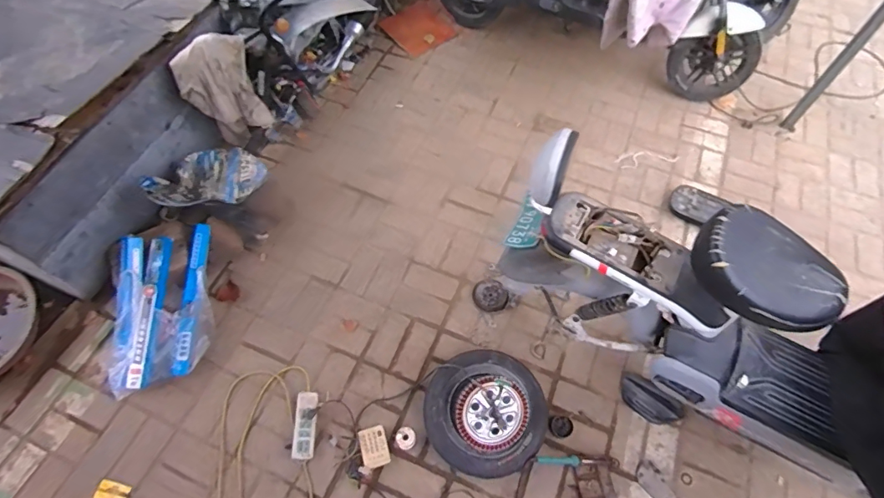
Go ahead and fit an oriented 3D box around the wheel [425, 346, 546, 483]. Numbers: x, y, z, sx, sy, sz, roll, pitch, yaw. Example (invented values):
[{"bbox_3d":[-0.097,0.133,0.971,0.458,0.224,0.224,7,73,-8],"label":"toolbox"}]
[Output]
[{"bbox_3d":[0.121,0.452,1.307,0.319,0.152,0.326,1,61,-1],"label":"wheel"}]

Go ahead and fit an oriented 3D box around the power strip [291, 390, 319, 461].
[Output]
[{"bbox_3d":[-0.392,0.508,1.347,0.060,0.028,0.180,1,61,-1],"label":"power strip"}]

